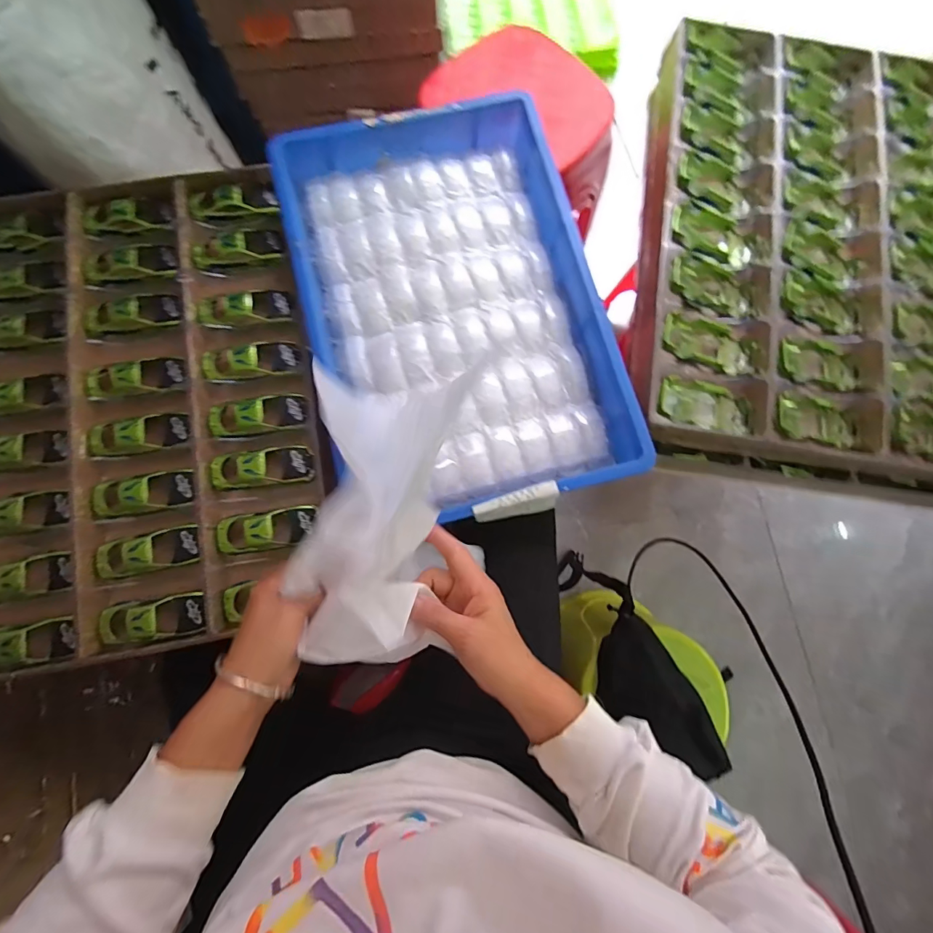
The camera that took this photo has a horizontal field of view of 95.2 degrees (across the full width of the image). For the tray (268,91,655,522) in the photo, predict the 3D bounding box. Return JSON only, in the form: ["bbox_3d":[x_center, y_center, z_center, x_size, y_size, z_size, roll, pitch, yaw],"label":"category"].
[{"bbox_3d":[-0.019,-0.215,0.564,0.352,0.067,0.552,-14,81,-5],"label":"tray"}]

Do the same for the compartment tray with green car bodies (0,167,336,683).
[{"bbox_3d":[-0.440,-0.095,0.583,0.460,0.058,0.657,-12,81,-5],"label":"compartment tray with green car bodies"}]

